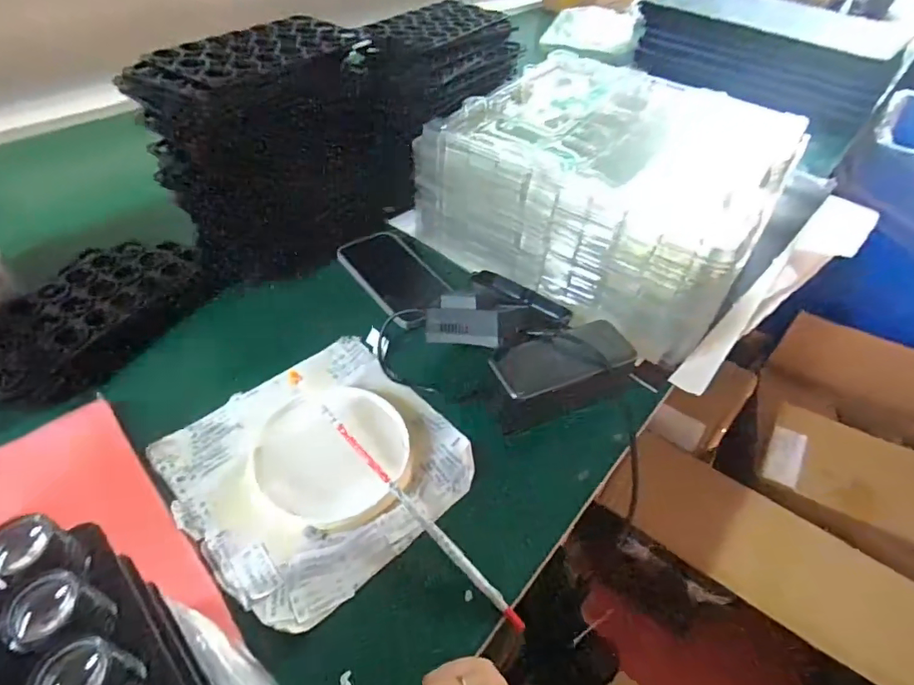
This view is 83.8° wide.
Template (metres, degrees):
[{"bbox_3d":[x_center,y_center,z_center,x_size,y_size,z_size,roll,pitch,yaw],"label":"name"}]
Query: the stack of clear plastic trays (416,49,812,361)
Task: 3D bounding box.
[{"bbox_3d":[0.178,-0.180,0.587,0.332,0.155,0.309,33,52,24],"label":"stack of clear plastic trays"}]

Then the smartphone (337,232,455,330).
[{"bbox_3d":[-0.069,-0.075,0.567,0.071,0.015,0.147,-28,54,-28],"label":"smartphone"}]

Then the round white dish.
[{"bbox_3d":[-0.098,0.087,0.400,0.115,0.021,0.116,3,46,-3],"label":"round white dish"}]

